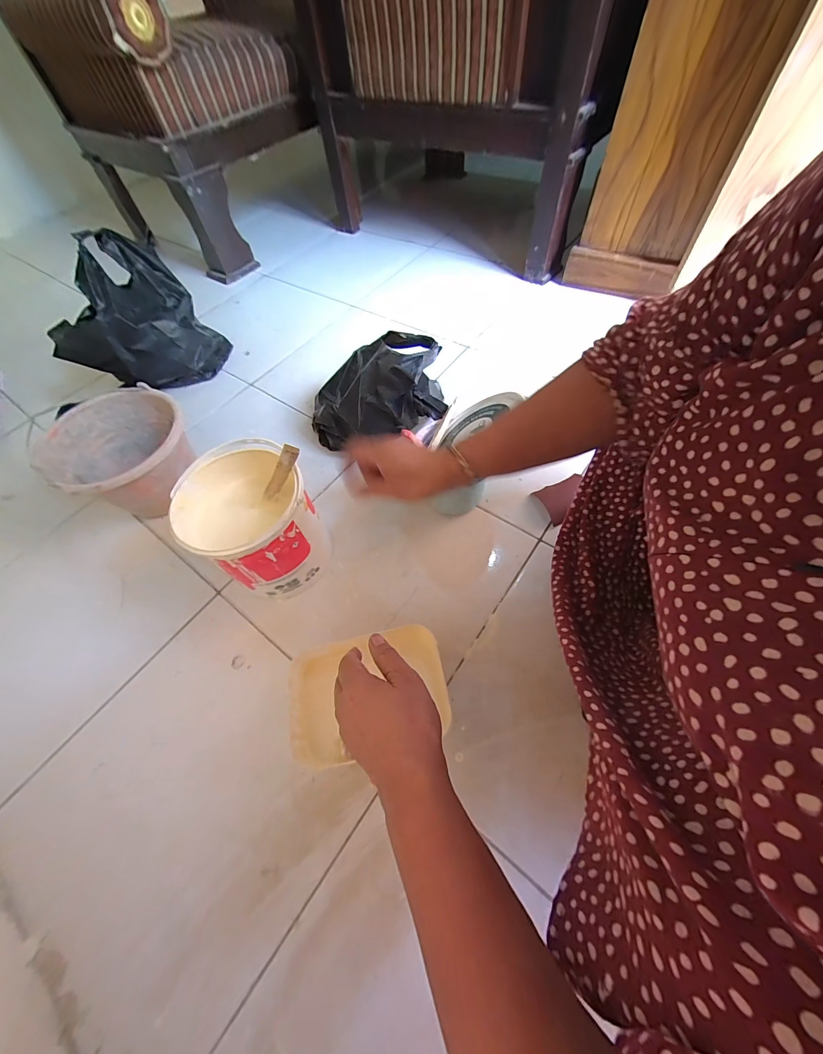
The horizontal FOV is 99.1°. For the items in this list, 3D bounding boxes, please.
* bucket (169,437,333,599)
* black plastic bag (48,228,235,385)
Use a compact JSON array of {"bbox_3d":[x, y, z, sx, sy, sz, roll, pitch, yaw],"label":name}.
[{"bbox_3d":[-0.240,-0.001,0.566,0.176,0.181,0.182,-34,64,-14],"label":"bucket"},{"bbox_3d":[-0.626,-0.458,0.808,0.309,0.276,0.135,-32,63,-13],"label":"black plastic bag"}]

